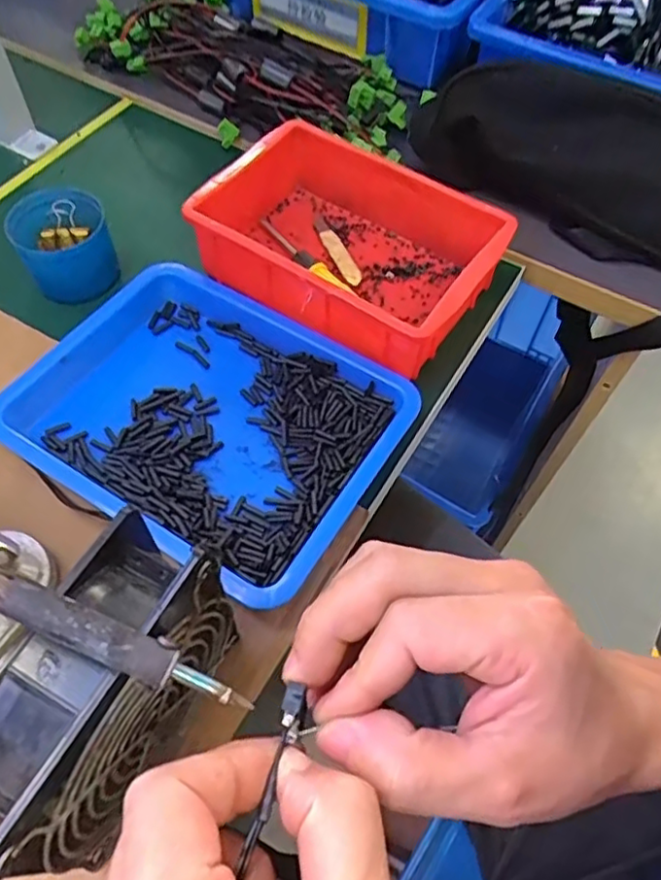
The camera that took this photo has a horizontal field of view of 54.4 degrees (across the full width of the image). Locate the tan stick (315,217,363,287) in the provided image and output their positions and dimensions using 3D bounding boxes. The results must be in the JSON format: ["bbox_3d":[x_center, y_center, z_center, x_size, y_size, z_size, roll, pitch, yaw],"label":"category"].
[{"bbox_3d":[0.004,-0.149,0.497,0.013,0.006,0.080,-18,60,-13],"label":"tan stick"}]

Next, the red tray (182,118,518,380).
[{"bbox_3d":[0.010,-0.142,0.462,0.204,0.056,0.138,30,61,16],"label":"red tray"}]

